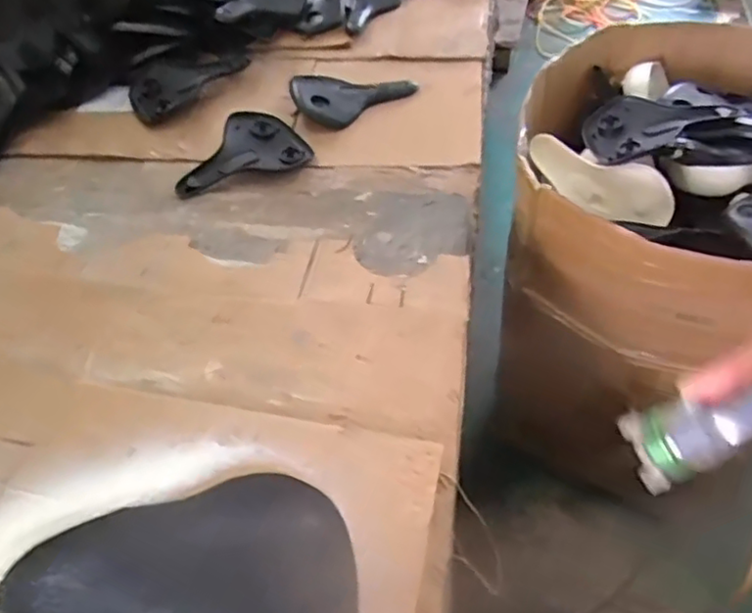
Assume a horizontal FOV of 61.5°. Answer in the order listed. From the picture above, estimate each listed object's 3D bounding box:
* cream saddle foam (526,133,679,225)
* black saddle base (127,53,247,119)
[{"bbox_3d":[0.380,-0.209,1.075,0.246,0.095,0.056,18,55,19],"label":"cream saddle foam"},{"bbox_3d":[-0.391,-0.468,1.300,0.252,0.045,0.132,-37,57,-22],"label":"black saddle base"}]

